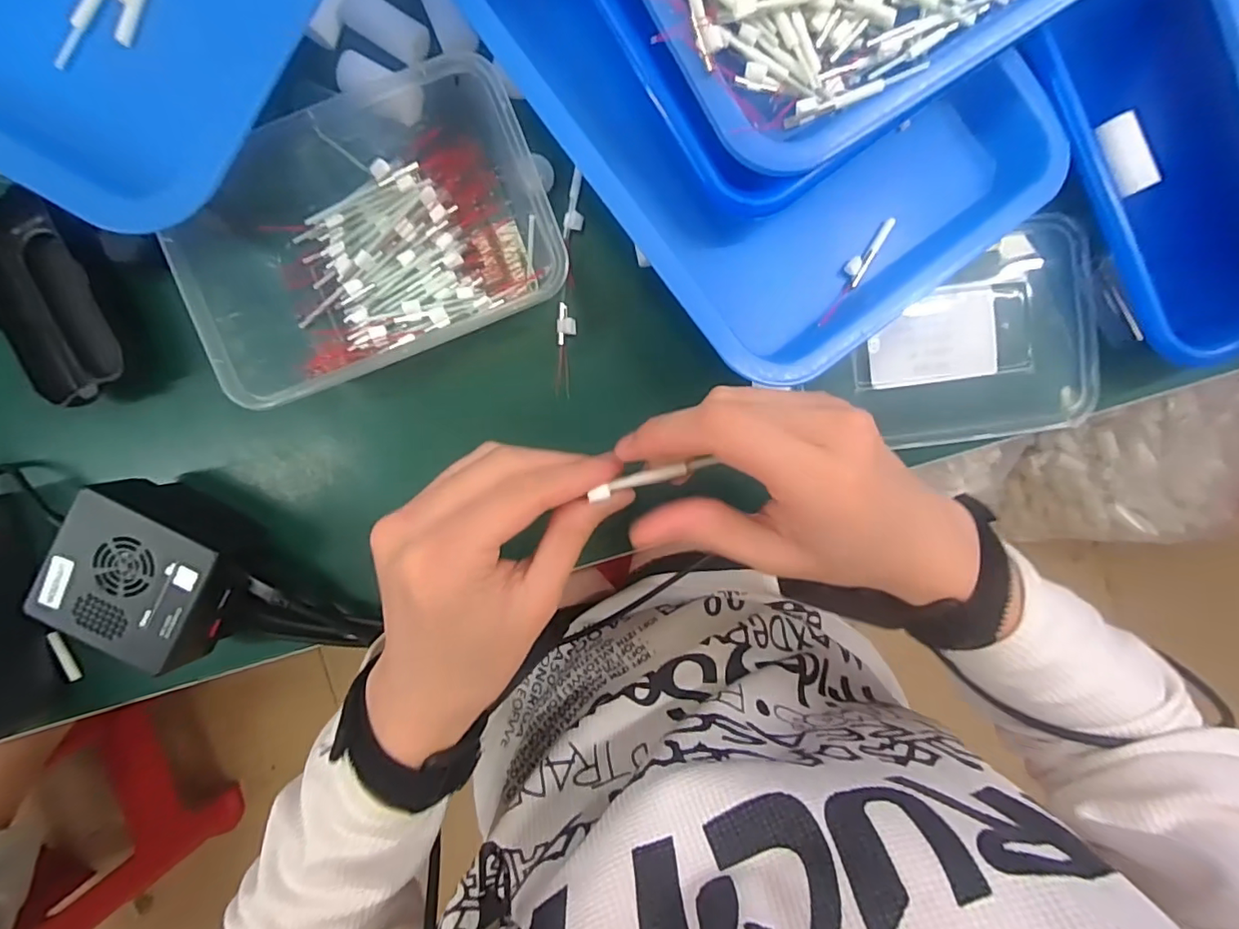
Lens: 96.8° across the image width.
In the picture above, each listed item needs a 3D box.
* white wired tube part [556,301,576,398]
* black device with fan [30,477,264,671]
[{"bbox_3d":[-0.031,-0.065,0.313,0.010,0.006,0.052,4,94,-1],"label":"white wired tube part"},{"bbox_3d":[-0.242,0.056,0.296,0.082,0.056,0.076,26,93,-2],"label":"black device with fan"}]

